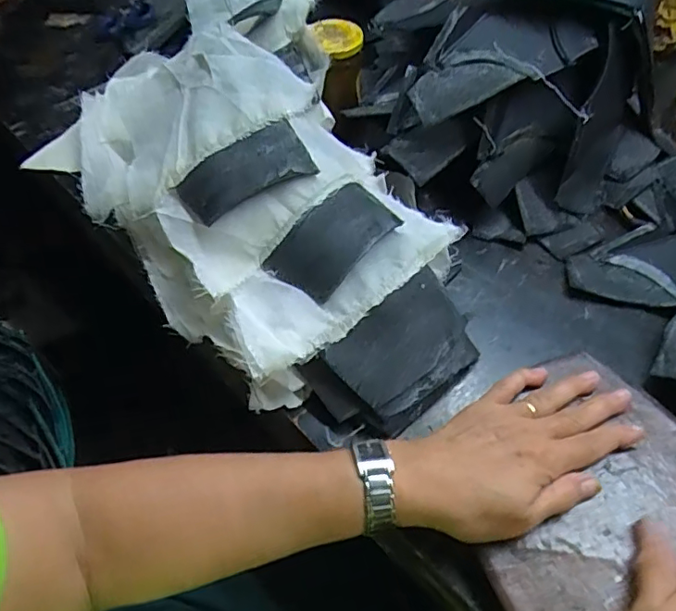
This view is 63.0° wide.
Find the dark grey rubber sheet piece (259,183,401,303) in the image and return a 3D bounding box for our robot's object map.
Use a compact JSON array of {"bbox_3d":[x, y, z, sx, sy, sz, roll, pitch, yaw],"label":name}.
[{"bbox_3d":[-0.001,-0.053,0.433,0.102,0.028,0.059,-39,62,-22],"label":"dark grey rubber sheet piece"}]

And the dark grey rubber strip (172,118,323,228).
[{"bbox_3d":[-0.077,-0.109,0.455,0.107,0.015,0.062,-27,62,-4],"label":"dark grey rubber strip"}]

